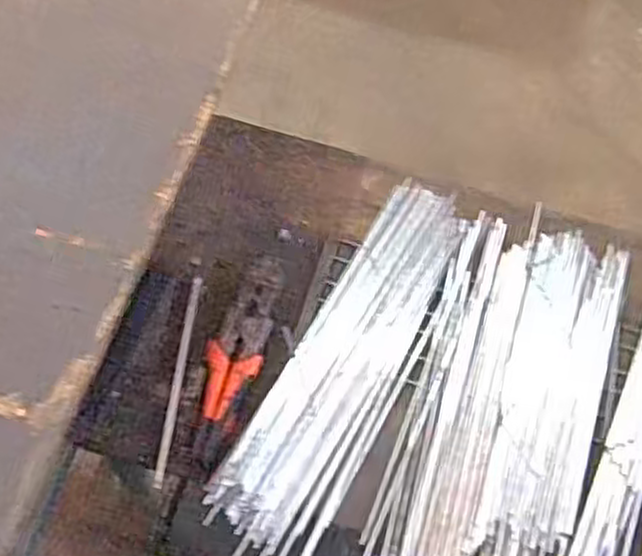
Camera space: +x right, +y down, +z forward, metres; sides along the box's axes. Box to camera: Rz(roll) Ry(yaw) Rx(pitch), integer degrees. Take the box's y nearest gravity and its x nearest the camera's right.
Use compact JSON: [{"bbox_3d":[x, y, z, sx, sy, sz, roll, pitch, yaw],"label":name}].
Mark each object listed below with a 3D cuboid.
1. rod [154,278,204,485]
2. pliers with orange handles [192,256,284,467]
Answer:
[{"bbox_3d":[-0.128,0.089,0.696,0.009,0.010,0.194,7,63,0],"label":"rod"},{"bbox_3d":[-0.077,0.068,0.708,0.048,0.014,0.205,13,63,3],"label":"pliers with orange handles"}]

